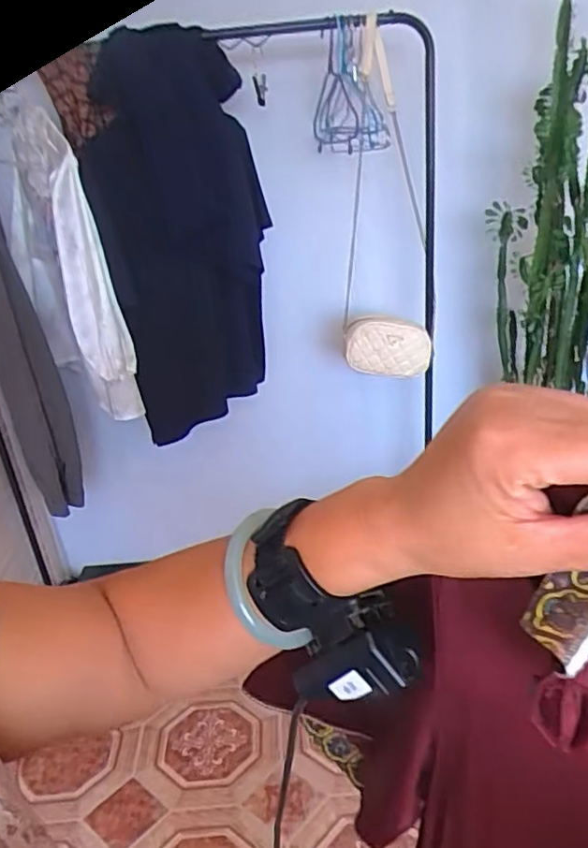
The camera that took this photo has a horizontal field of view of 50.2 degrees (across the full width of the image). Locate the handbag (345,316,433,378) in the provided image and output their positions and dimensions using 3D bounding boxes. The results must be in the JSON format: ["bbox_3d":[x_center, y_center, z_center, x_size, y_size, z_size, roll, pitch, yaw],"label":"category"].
[{"bbox_3d":[0.205,-0.162,1.367,0.183,0.135,0.050,-4,27,2],"label":"handbag"}]

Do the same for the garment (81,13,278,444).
[{"bbox_3d":[-0.247,-0.374,1.427,0.335,0.858,0.252,-11,27,-11],"label":"garment"}]

